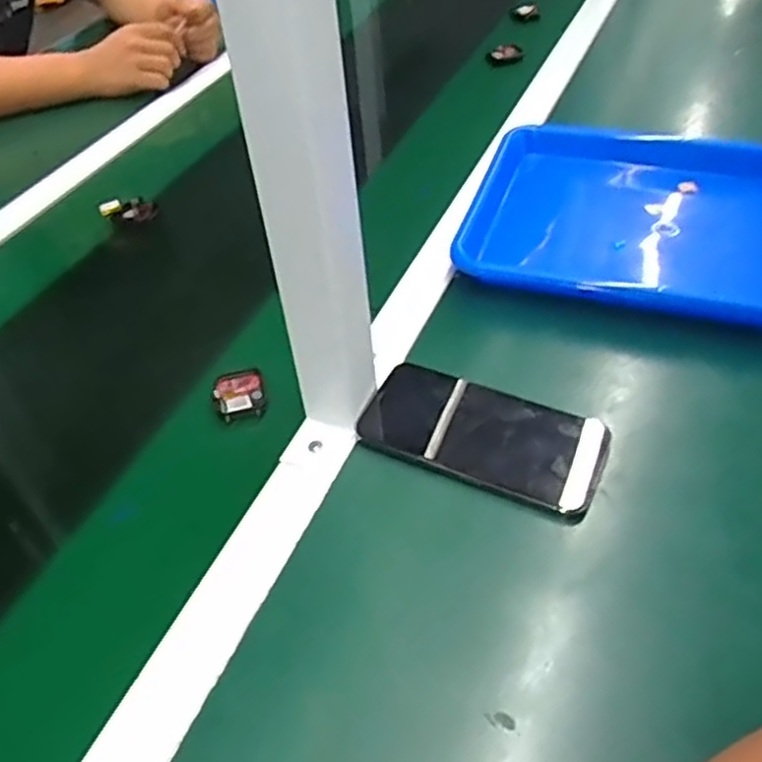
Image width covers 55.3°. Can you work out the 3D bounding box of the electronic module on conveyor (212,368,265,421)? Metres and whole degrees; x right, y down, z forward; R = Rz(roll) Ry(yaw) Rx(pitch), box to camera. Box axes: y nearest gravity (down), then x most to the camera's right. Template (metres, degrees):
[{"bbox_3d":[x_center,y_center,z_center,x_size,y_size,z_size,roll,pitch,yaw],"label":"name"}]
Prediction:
[{"bbox_3d":[-0.105,0.009,0.539,0.037,0.008,0.046,-13,45,-7],"label":"electronic module on conveyor"}]

